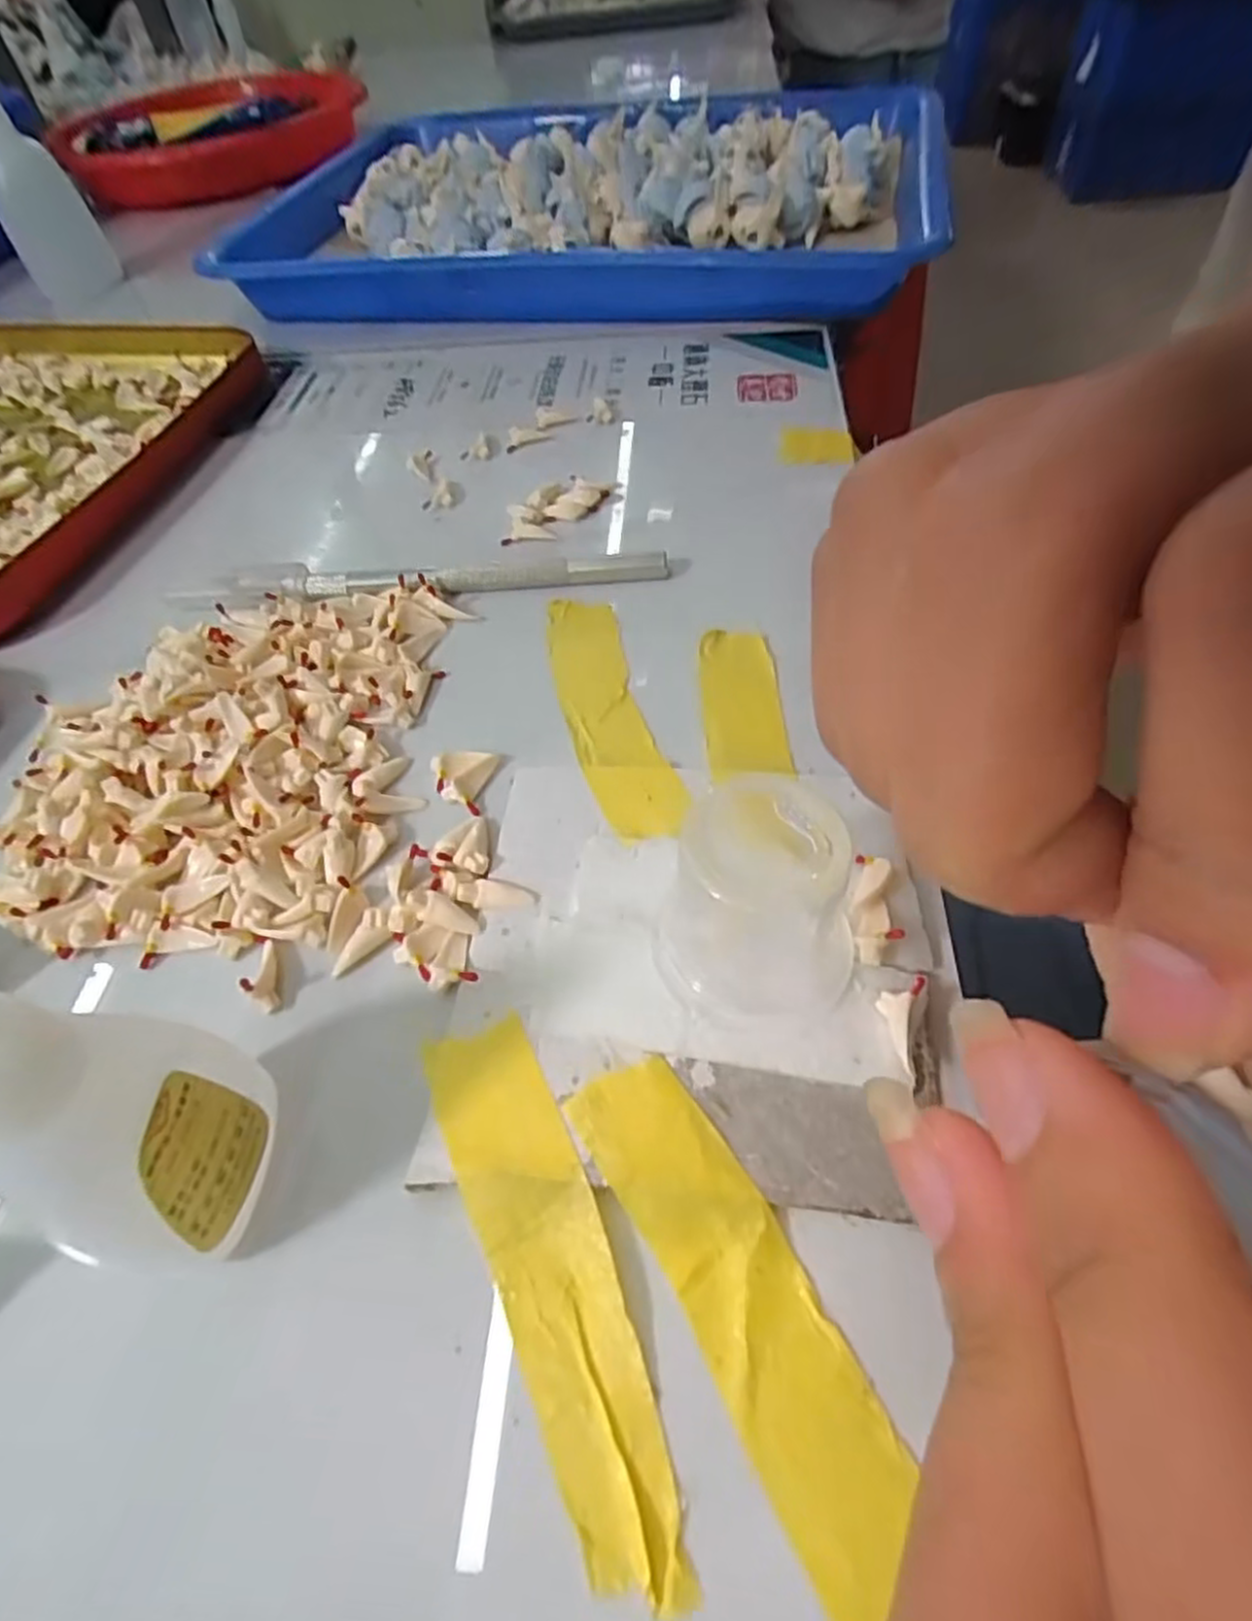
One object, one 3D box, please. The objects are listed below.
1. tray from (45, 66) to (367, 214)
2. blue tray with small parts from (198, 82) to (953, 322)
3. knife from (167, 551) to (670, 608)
[{"bbox_3d":[-0.288,-0.491,0.553,0.190,0.040,0.208,-9,53,-2],"label":"tray"},{"bbox_3d":[-0.013,-0.314,0.395,0.314,0.037,0.252,8,54,10],"label":"blue tray with small parts"},{"bbox_3d":[-0.064,-0.071,0.232,0.152,0.009,0.010,-2,53,3],"label":"knife"}]

